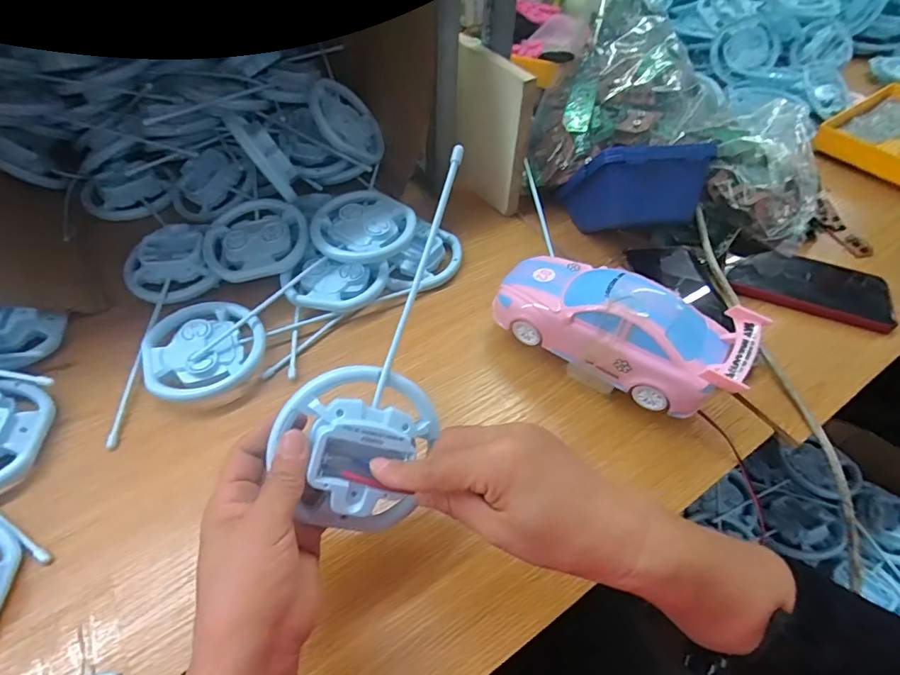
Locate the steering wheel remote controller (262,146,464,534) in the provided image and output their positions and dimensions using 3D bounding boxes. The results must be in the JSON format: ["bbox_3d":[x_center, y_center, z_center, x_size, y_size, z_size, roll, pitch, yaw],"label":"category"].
[{"bbox_3d":[-0.033,-0.001,0.297,0.092,0.032,0.237,22,86,-32],"label":"steering wheel remote controller"}]

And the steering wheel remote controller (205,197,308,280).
[{"bbox_3d":[-0.204,-0.107,0.514,0.102,0.019,0.102,-20,55,-17],"label":"steering wheel remote controller"}]

